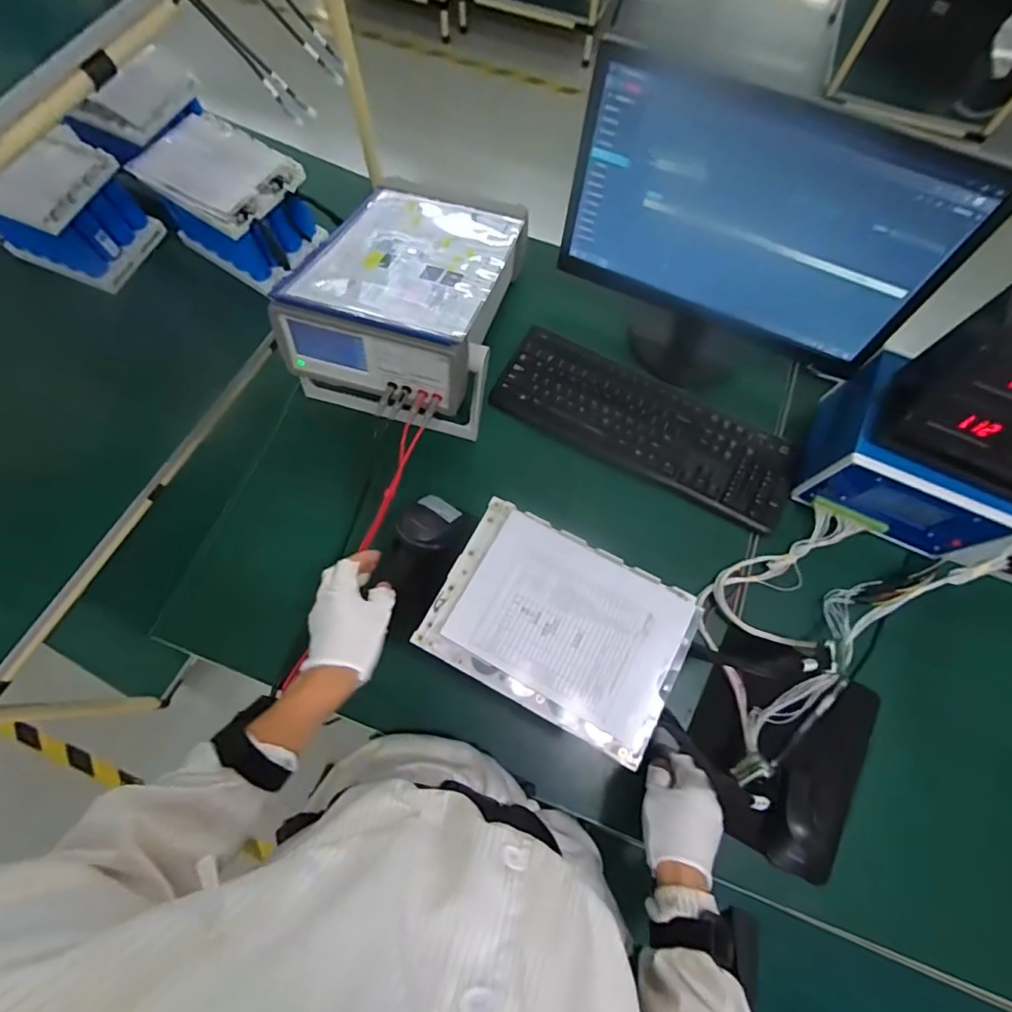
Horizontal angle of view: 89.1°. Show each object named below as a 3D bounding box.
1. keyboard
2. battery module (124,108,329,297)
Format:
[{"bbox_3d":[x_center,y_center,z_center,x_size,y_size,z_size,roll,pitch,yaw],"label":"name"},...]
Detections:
[{"bbox_3d":[0.202,-0.123,0.753,0.436,0.021,0.144,26,73,8],"label":"keyboard"},{"bbox_3d":[-0.489,-0.550,0.938,0.259,0.159,0.181,35,74,10],"label":"battery module"}]

